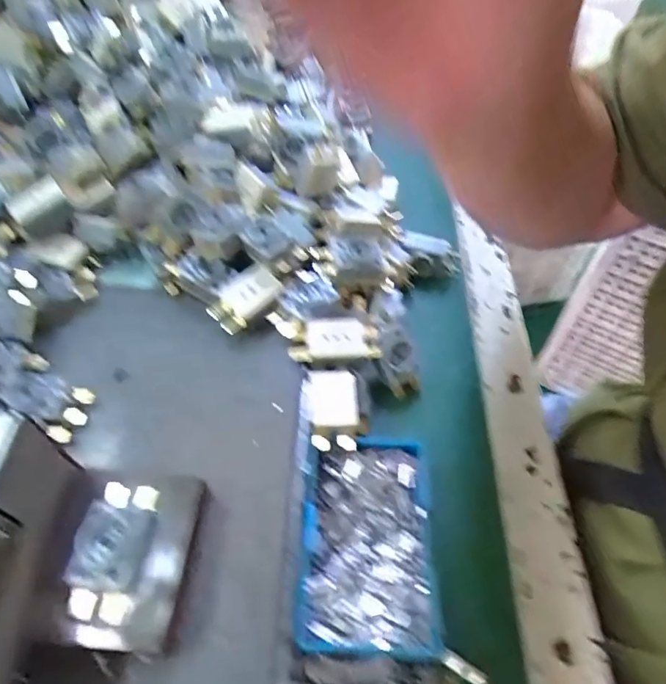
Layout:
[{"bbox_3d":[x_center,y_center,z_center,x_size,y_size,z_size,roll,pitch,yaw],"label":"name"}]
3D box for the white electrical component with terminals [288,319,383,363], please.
[{"bbox_3d":[0.002,-0.002,0.340,0.059,0.015,0.030,0,52,-1],"label":"white electrical component with terminals"}]

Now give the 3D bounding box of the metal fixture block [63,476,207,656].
[{"bbox_3d":[-0.098,0.106,0.248,0.057,0.039,0.079,4,52,2],"label":"metal fixture block"}]

